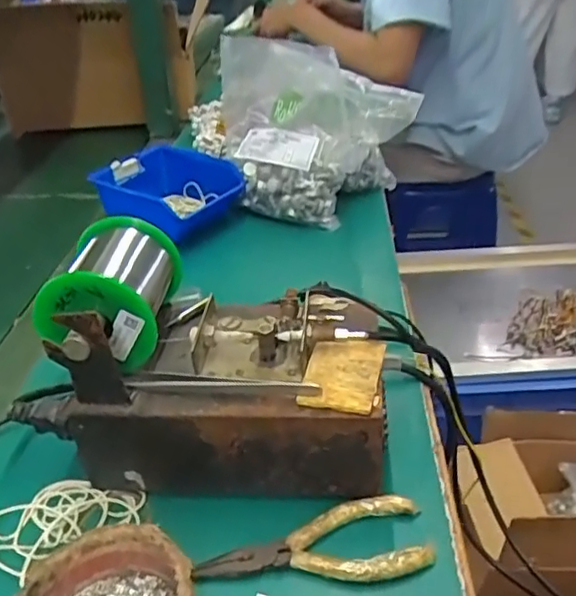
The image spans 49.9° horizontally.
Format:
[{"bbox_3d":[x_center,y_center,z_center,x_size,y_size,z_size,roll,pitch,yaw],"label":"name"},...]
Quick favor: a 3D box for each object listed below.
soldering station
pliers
[{"bbox_3d":[-0.036,0.046,0.391,0.191,0.106,0.111,1,33,5],"label":"soldering station"},{"bbox_3d":[0.014,0.133,0.340,0.123,0.007,0.047,-4,33,-2],"label":"pliers"}]

